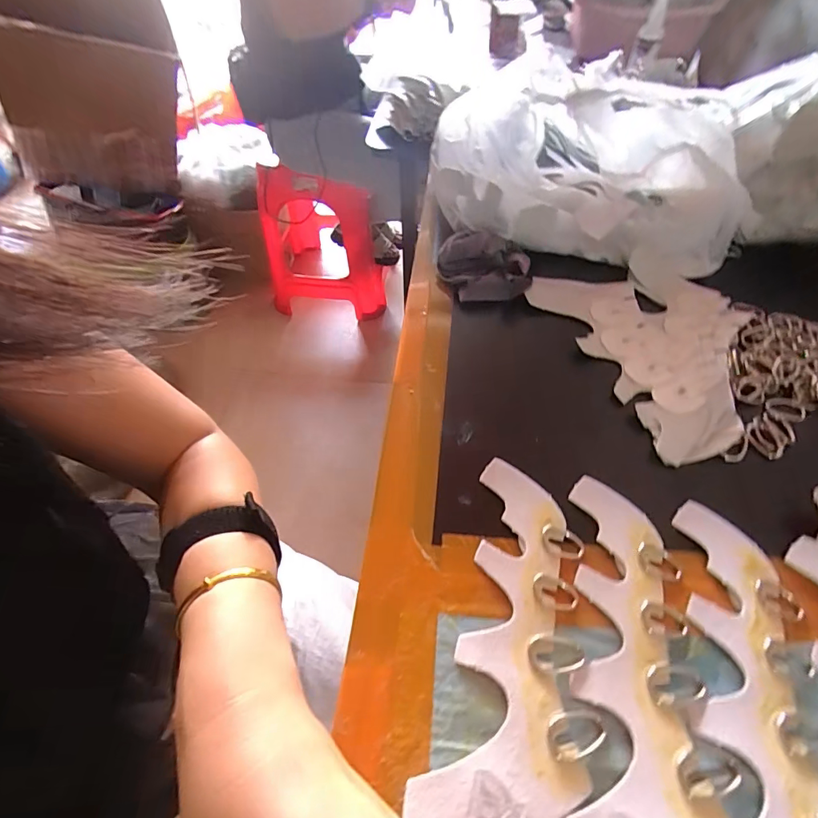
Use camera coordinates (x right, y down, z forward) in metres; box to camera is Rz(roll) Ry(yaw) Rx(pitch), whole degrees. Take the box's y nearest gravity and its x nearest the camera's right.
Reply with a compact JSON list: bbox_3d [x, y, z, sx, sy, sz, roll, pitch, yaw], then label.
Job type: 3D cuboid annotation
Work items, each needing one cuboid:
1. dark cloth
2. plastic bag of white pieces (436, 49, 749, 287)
[{"bbox_3d":[0.076,-0.148,0.442,0.085,0.030,0.080,-7,54,-3],"label":"dark cloth"},{"bbox_3d":[0.197,-0.288,0.479,0.313,0.137,0.238,10,55,9],"label":"plastic bag of white pieces"}]

